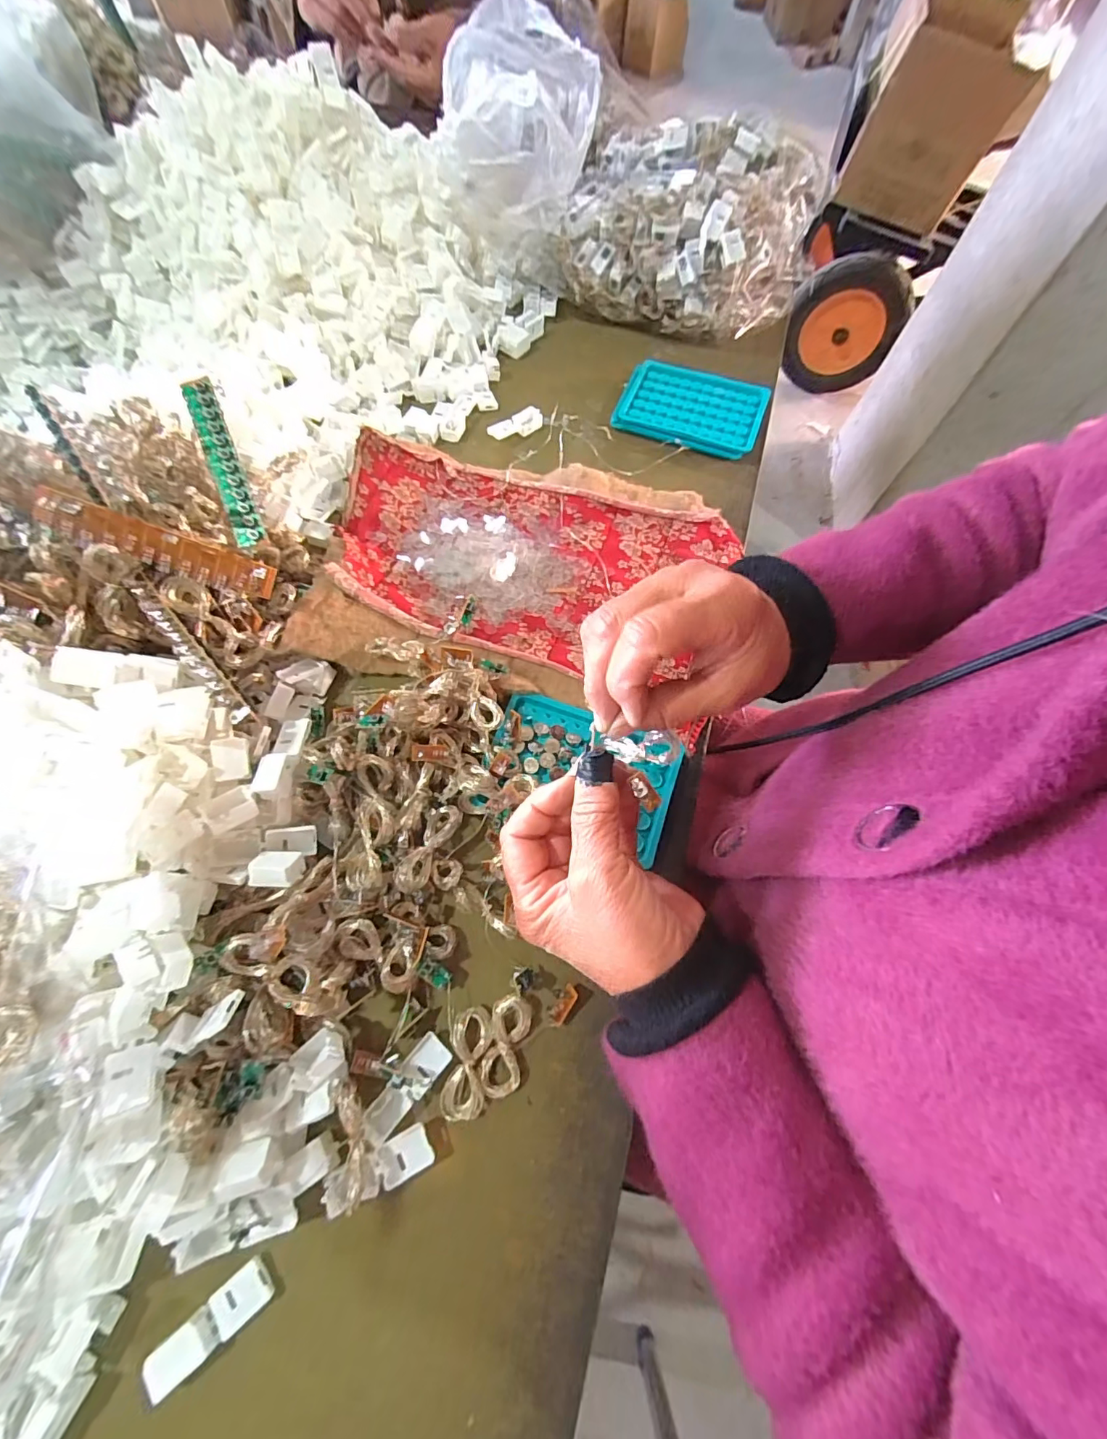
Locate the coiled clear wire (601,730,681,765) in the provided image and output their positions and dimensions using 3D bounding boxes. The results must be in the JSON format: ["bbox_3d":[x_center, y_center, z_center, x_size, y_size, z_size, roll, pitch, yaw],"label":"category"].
[{"bbox_3d":[0.049,0.016,0.289,0.045,0.009,0.015,0,65,25],"label":"coiled clear wire"}]

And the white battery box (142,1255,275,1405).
[{"bbox_3d":[-0.164,0.291,0.242,0.054,0.011,0.019,-38,74,-16],"label":"white battery box"}]

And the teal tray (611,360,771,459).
[{"bbox_3d":[0.135,-0.306,0.500,0.136,0.016,0.095,21,68,6],"label":"teal tray"}]

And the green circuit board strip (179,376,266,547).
[{"bbox_3d":[-0.233,-0.181,0.359,0.021,0.012,0.121,-20,91,-10],"label":"green circuit board strip"}]

